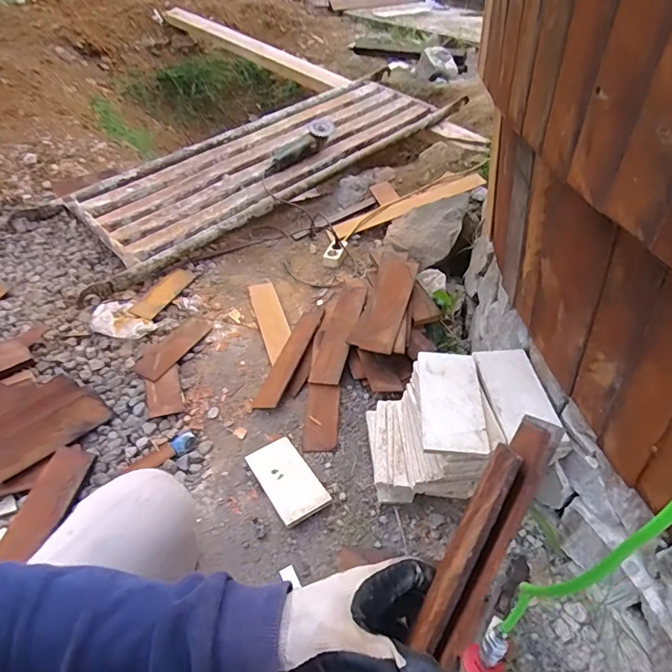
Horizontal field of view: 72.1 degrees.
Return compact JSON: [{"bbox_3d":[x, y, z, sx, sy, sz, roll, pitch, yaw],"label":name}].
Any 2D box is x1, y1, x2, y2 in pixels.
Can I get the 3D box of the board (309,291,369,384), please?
[{"bbox_3d":[0.004,-0.011,1.208,0.100,0.019,0.322,-2,44,19],"label":"board"}]

